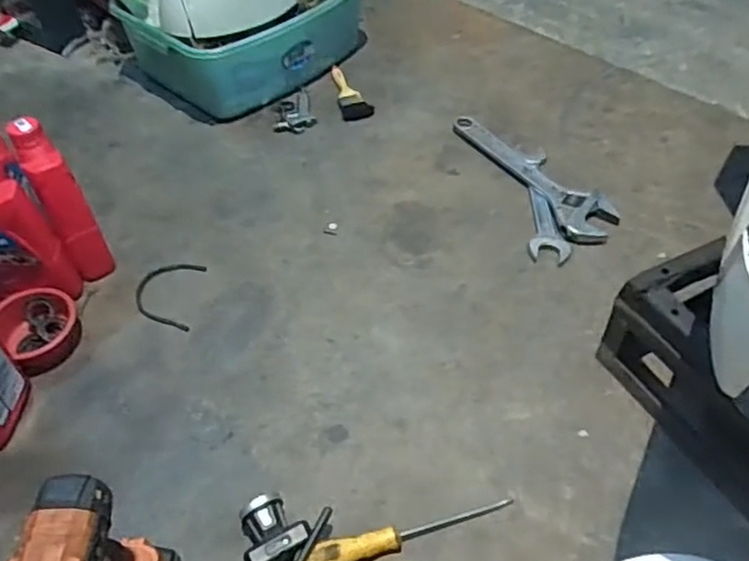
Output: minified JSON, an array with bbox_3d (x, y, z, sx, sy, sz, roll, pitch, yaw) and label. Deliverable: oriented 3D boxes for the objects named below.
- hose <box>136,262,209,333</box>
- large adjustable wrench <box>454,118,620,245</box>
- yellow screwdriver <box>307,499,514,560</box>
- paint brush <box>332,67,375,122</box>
[{"bbox_3d":[-0.310,0.021,0.971,0.097,0.009,0.125,4,47,2],"label":"hose"},{"bbox_3d":[0.272,-0.194,1.130,0.095,0.032,0.367,-23,52,-17],"label":"large adjustable wrench"},{"bbox_3d":[0.037,0.279,0.710,0.238,0.027,0.029,-12,49,-12],"label":"yellow screwdriver"},{"bbox_3d":[-0.046,-0.380,1.313,0.063,0.011,0.190,-8,48,-8],"label":"paint brush"}]

